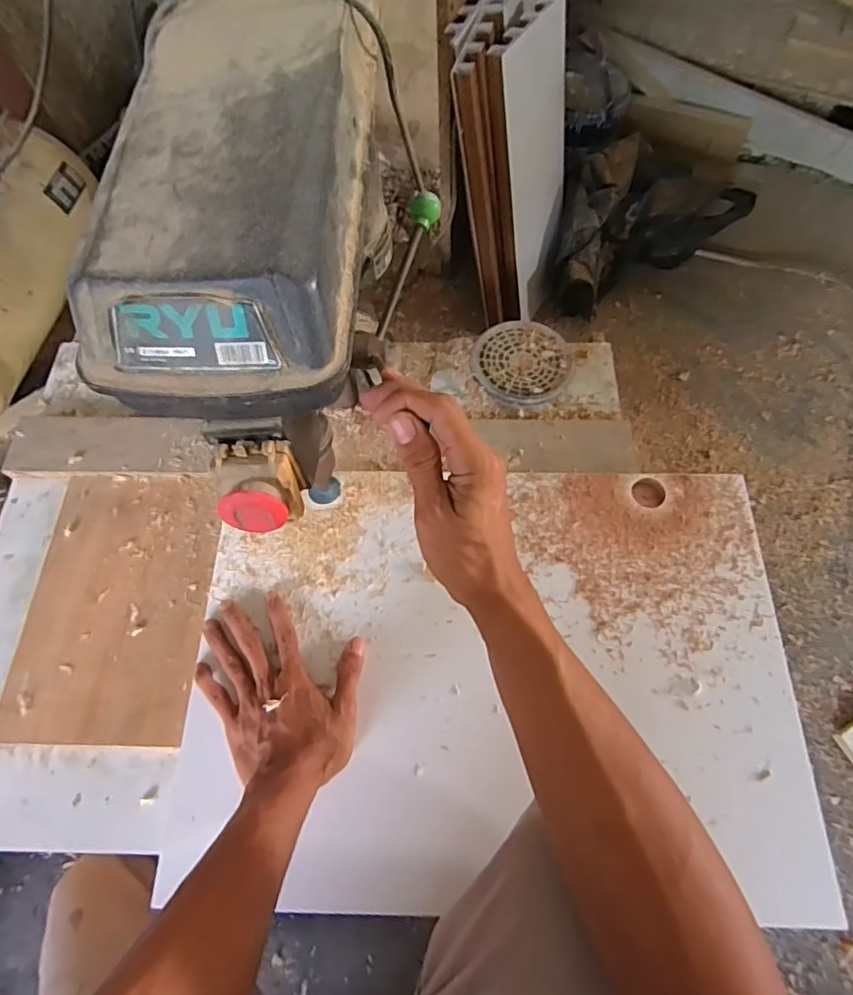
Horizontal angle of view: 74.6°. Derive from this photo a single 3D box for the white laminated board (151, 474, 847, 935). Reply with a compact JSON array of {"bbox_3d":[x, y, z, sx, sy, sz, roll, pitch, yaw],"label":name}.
[{"bbox_3d":[0.057,0.150,0.518,0.536,0.019,0.381,1,66,2],"label":"white laminated board"}]

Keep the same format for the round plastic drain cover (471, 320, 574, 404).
[{"bbox_3d":[0.119,-0.169,0.691,0.119,0.010,0.123,-1,66,1],"label":"round plastic drain cover"}]

